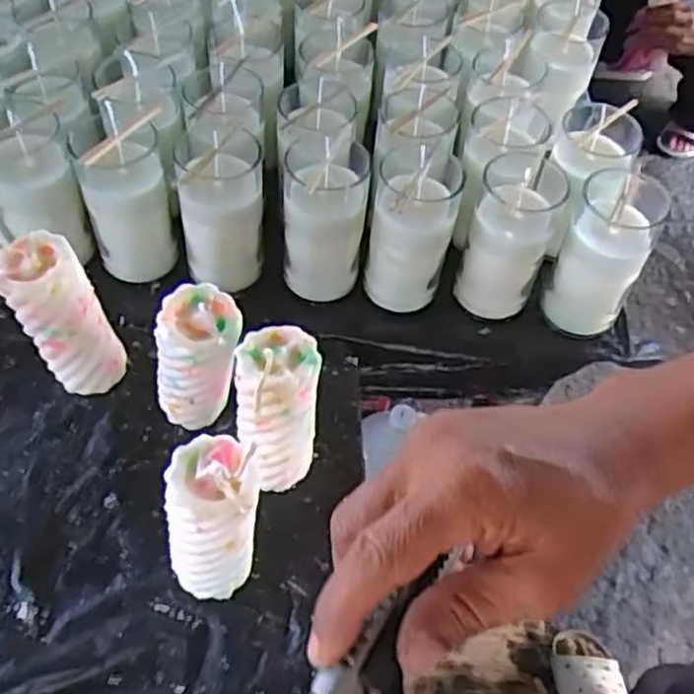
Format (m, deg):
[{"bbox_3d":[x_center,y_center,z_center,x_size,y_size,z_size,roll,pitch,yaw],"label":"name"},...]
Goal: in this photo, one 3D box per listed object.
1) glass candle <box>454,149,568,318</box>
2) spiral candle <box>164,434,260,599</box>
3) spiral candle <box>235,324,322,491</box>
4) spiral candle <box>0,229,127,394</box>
[{"bbox_3d":[0.134,-0.091,0.624,0.066,0.126,0.076,14,56,5],"label":"glass candle"},{"bbox_3d":[-0.084,0.113,0.458,0.057,0.139,0.052,2,56,-3],"label":"spiral candle"},{"bbox_3d":[-0.048,0.046,0.512,0.054,0.134,0.062,0,56,-5],"label":"spiral candle"},{"bbox_3d":[-0.206,-0.019,0.540,0.063,0.139,0.050,-18,59,-16],"label":"spiral candle"}]

